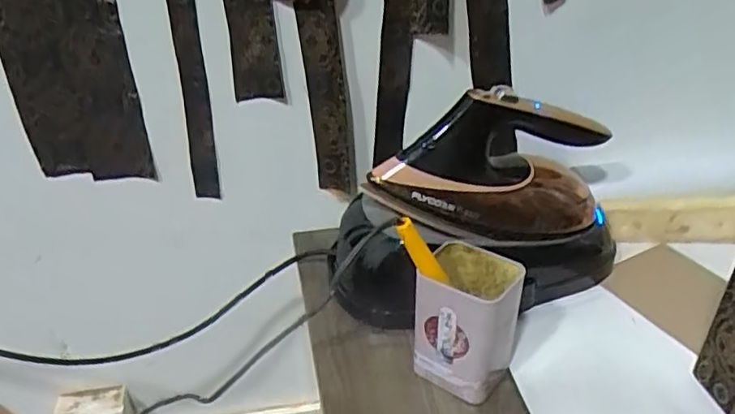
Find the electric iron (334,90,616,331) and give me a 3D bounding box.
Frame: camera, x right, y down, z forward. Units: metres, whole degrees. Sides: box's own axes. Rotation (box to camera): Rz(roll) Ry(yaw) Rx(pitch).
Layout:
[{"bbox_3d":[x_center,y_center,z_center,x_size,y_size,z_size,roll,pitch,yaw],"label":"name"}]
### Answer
[{"bbox_3d":[0.113,0.001,0.593,0.291,0.198,0.101,-7,34,-8],"label":"electric iron"}]

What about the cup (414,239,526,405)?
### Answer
[{"bbox_3d":[0.084,0.097,0.526,0.076,0.112,0.065,13,36,20],"label":"cup"}]

